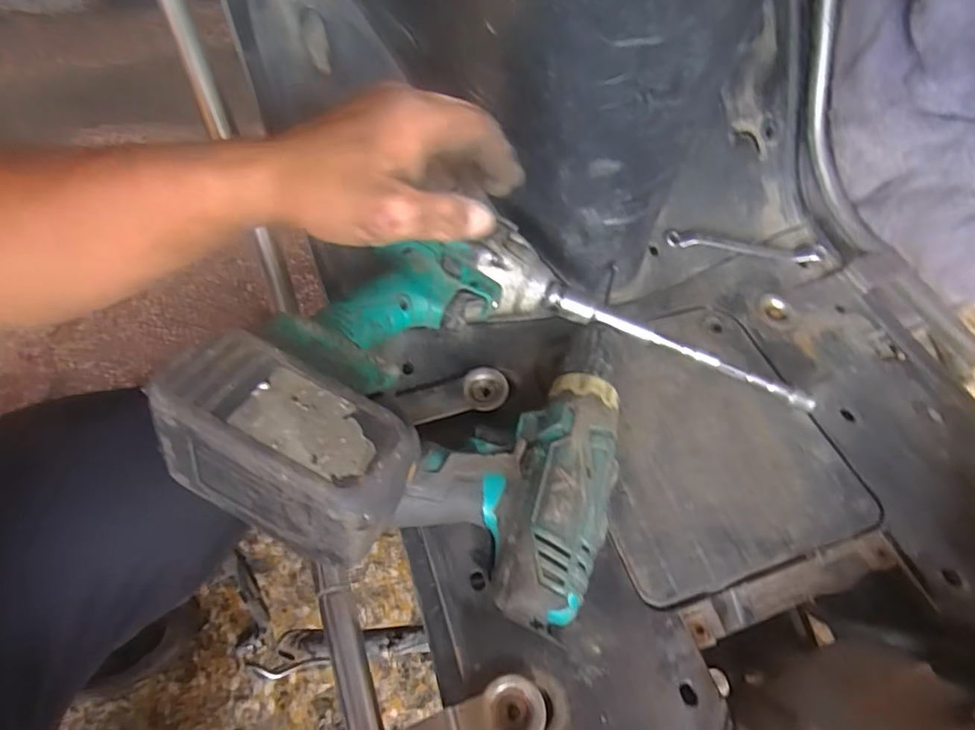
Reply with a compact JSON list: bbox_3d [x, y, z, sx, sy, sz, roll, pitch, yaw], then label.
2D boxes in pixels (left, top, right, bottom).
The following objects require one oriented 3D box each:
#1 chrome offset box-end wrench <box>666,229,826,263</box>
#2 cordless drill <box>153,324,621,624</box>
[{"bbox_3d":[0.223,-0.103,0.490,0.138,0.012,0.017,4,64,-2],"label":"chrome offset box-end wrench"},{"bbox_3d":[-0.035,0.043,0.304,0.246,0.084,0.175,13,60,-31],"label":"cordless drill"}]

